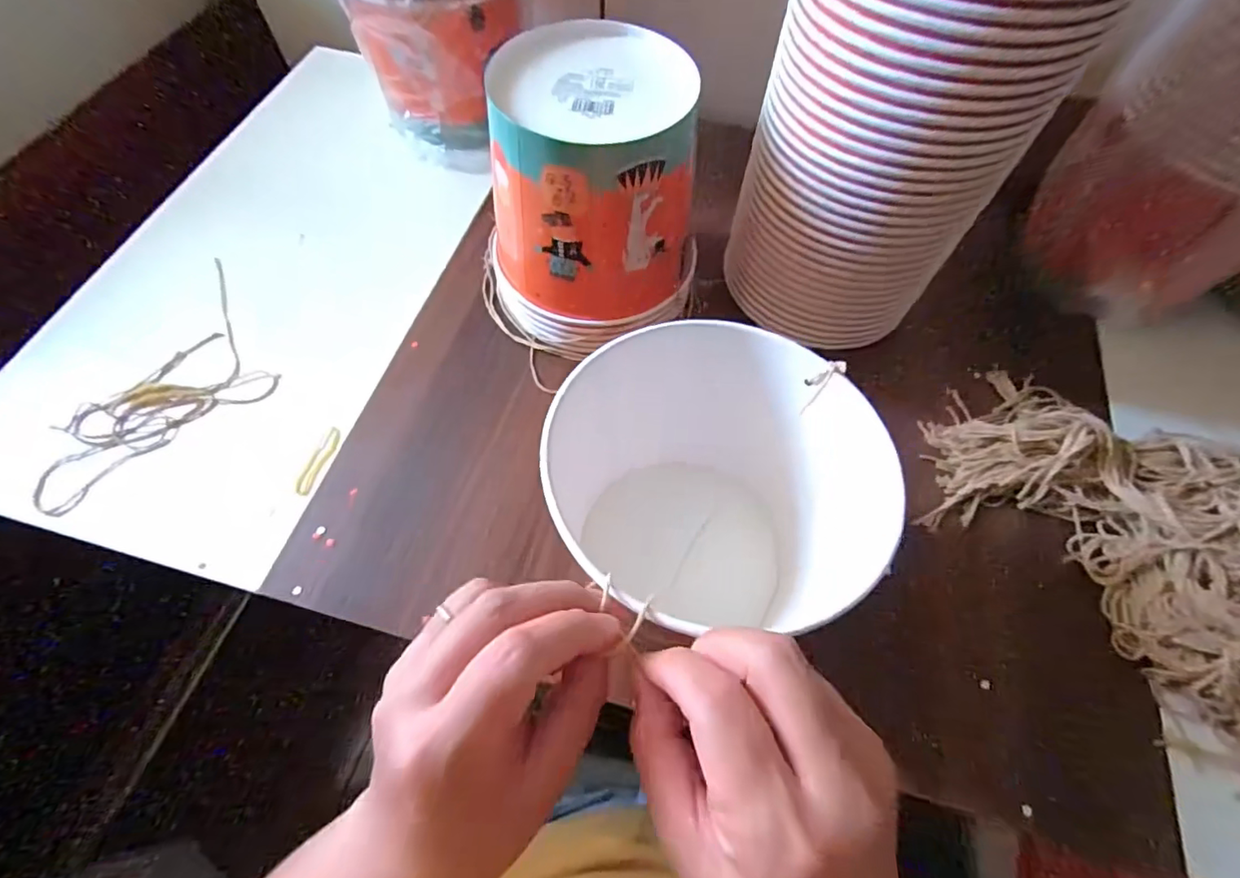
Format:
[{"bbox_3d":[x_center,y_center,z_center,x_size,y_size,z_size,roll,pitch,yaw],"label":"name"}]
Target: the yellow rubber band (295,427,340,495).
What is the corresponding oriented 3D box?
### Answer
[{"bbox_3d":[-0.218,0.016,0.394,0.012,0.004,0.053,18,64,8],"label":"yellow rubber band"}]

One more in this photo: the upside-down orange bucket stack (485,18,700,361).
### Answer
[{"bbox_3d":[-0.016,-0.175,0.408,0.153,0.169,0.157,0,63,-1],"label":"upside-down orange bucket stack"}]

